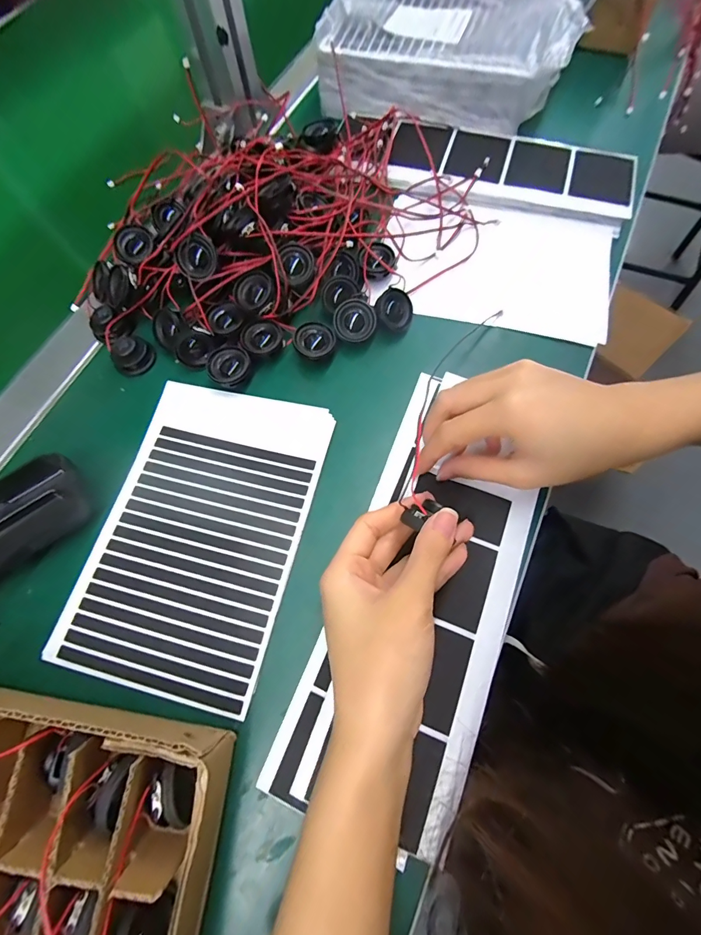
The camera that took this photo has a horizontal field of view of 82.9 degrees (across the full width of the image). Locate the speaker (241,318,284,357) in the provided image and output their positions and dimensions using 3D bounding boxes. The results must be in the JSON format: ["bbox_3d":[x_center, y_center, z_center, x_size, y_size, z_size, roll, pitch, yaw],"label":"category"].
[{"bbox_3d":[-0.065,-0.095,0.295,0.029,0.014,0.026,-26,70,-7],"label":"speaker"}]

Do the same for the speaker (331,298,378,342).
[{"bbox_3d":[0.003,-0.108,0.294,0.030,0.007,0.030,-40,93,4],"label":"speaker"}]

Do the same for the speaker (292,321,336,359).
[{"bbox_3d":[-0.027,-0.093,0.292,0.029,0.009,0.028,38,87,1],"label":"speaker"}]

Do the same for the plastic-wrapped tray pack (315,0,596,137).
[{"bbox_3d":[0.092,-0.389,0.372,0.214,0.077,0.138,19,71,10],"label":"plastic-wrapped tray pack"}]

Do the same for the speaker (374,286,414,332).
[{"bbox_3d":[0.033,-0.116,0.295,0.029,0.007,0.028,30,84,-27],"label":"speaker"}]

